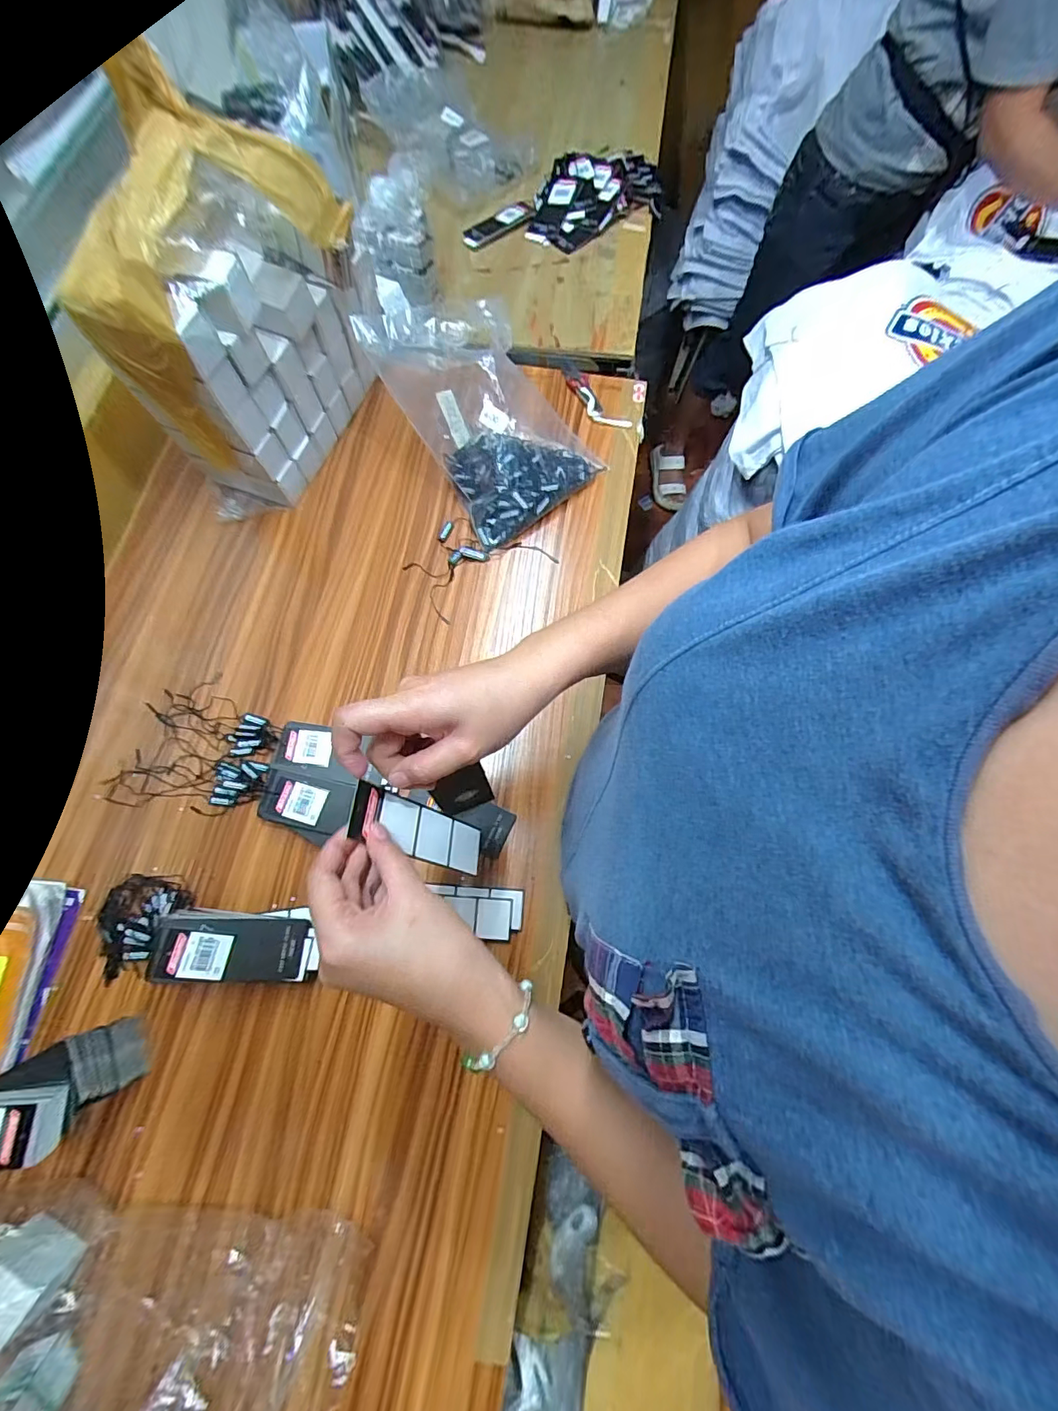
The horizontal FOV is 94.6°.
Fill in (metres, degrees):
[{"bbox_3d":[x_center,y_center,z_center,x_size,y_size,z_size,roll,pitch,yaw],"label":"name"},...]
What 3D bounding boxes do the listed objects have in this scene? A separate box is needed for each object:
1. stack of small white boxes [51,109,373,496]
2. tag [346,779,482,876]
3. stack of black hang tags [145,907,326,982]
[{"bbox_3d":[-0.293,-0.386,0.512,0.139,0.263,0.241,20,74,7],"label":"stack of small white boxes"},{"bbox_3d":[-0.073,0.087,0.338,0.005,0.114,0.035,-19,53,31],"label":"tag"},{"bbox_3d":[-0.254,0.210,0.430,0.111,0.071,0.056,2,72,1],"label":"stack of black hang tags"}]

